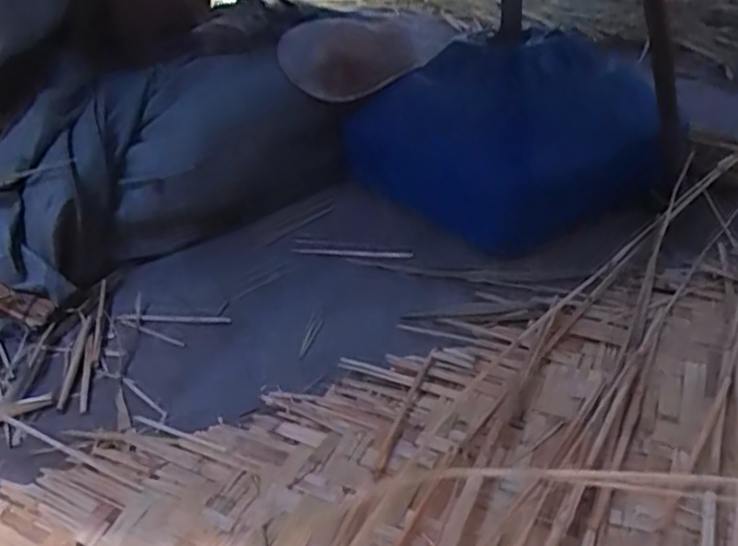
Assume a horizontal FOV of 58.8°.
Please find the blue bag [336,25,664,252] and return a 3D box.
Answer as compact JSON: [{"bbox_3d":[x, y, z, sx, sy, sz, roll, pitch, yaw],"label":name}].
[{"bbox_3d":[0.202,-0.223,1.005,0.326,0.205,0.418,-29,38,-28],"label":"blue bag"}]

